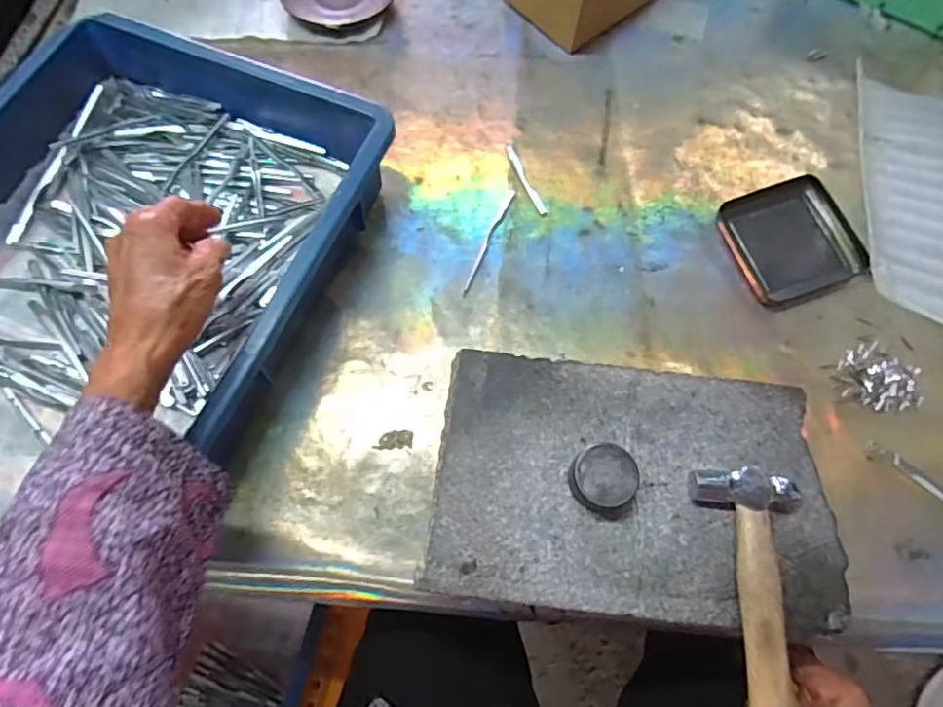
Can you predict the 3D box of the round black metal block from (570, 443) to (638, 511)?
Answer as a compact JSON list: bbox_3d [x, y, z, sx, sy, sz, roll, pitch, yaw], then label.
[{"bbox_3d":[0.077,0.075,0.339,0.040,0.023,0.035,-10,69,-4],"label":"round black metal block"}]

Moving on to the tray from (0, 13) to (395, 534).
[{"bbox_3d":[-0.266,-0.037,0.400,0.284,0.073,0.414,21,68,7],"label":"tray"}]

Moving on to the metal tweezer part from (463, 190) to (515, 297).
[{"bbox_3d":[0.013,-0.094,0.469,0.007,0.004,0.106,22,68,7],"label":"metal tweezer part"}]

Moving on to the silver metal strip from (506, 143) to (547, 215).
[{"bbox_3d":[0.047,-0.155,0.500,0.009,0.004,0.079,-19,69,-10],"label":"silver metal strip"}]

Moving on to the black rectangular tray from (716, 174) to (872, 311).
[{"bbox_3d":[0.266,-0.096,0.472,0.101,0.013,0.103,-17,69,-9],"label":"black rectangular tray"}]

